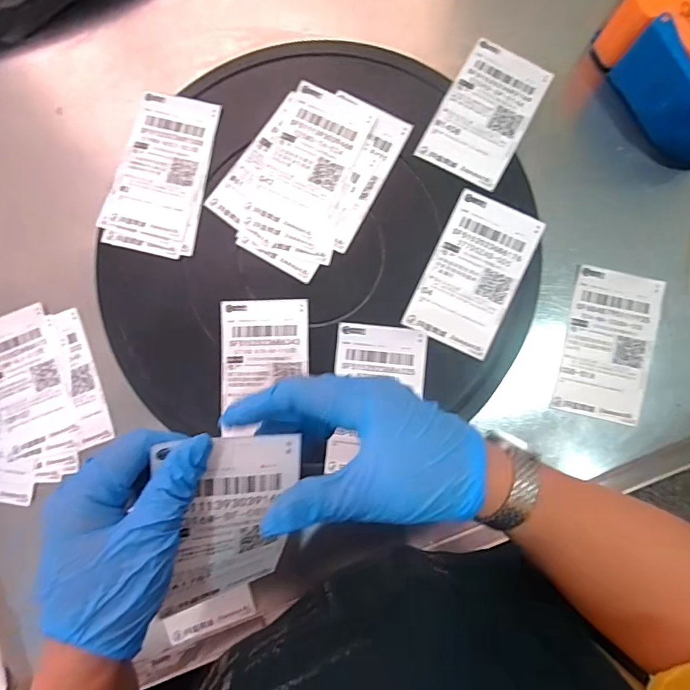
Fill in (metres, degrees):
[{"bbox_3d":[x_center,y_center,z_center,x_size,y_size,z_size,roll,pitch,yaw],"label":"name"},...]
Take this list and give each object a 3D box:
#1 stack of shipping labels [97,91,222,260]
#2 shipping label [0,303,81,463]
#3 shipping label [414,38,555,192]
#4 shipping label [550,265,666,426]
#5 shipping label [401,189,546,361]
[{"bbox_3d":[-0.168,-0.158,0.438,0.089,0.004,0.146,13,87,4],"label":"stack of shipping labels"},{"bbox_3d":[-0.304,0.035,0.452,0.077,0.011,0.131,-20,85,2],"label":"shipping label"},{"bbox_3d":[0.128,-0.208,0.424,0.076,0.007,0.132,29,82,5],"label":"shipping label"},{"bbox_3d":[0.233,0.000,0.417,0.073,0.007,0.127,12,88,3],"label":"shipping label"},{"bbox_3d":[0.111,-0.062,0.409,0.076,0.004,0.129,26,87,7],"label":"shipping label"}]

